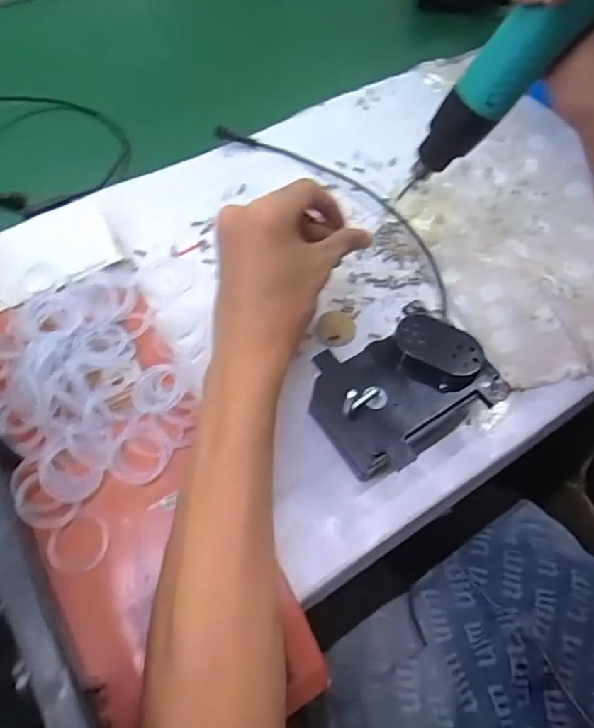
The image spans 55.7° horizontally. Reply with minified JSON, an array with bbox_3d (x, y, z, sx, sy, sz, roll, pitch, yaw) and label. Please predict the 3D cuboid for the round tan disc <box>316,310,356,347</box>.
[{"bbox_3d":[0.028,-0.026,0.398,0.027,0.004,0.029,2,61,-3],"label":"round tan disc"}]

